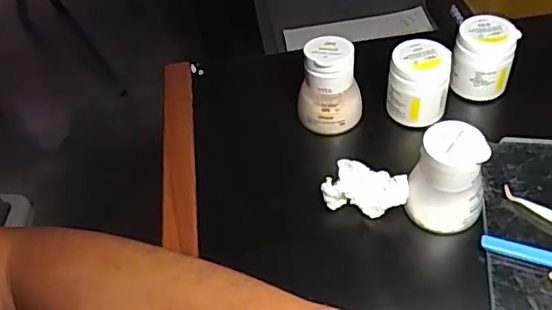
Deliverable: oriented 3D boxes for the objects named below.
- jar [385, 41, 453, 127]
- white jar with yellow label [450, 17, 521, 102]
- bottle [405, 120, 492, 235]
[{"bbox_3d":[0.108,-0.054,0.438,0.044,0.054,0.039,6,48,13],"label":"jar"},{"bbox_3d":[0.162,-0.075,0.452,0.044,0.052,0.042,14,50,19],"label":"white jar with yellow label"},{"bbox_3d":[0.109,0.014,0.366,0.045,0.058,0.040,8,49,14],"label":"bottle"}]

